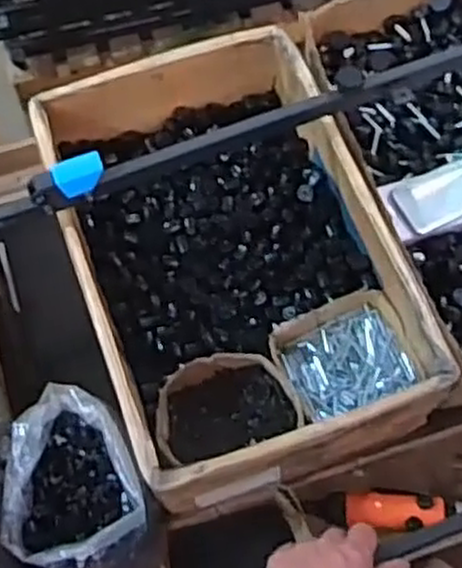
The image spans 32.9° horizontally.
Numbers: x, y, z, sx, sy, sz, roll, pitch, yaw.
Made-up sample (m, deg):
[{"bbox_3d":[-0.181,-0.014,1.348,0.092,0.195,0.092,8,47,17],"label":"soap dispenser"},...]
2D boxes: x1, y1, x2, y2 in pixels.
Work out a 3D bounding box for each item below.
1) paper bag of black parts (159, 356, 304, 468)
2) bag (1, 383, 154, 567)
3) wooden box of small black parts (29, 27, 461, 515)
[{"bbox_3d":[-0.008,0.150,0.944,0.160,0.073,0.111,-17,66,-5],"label":"paper bag of black parts"},{"bbox_3d":[-0.156,0.223,0.863,0.137,0.152,0.182,-2,66,2],"label":"bag"},{"bbox_3d":[-0.002,-0.036,0.966,0.344,0.158,0.535,-19,66,-6],"label":"wooden box of small black parts"}]

